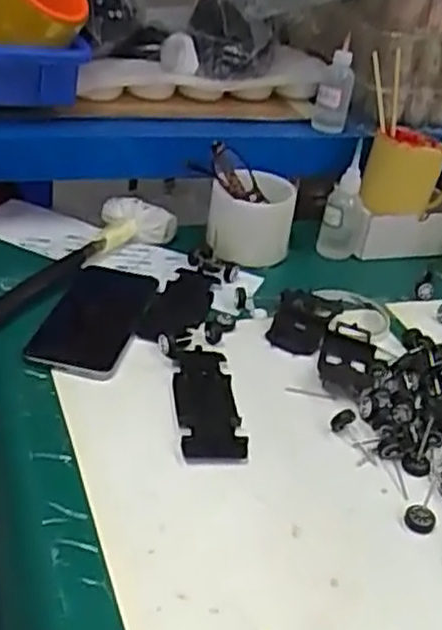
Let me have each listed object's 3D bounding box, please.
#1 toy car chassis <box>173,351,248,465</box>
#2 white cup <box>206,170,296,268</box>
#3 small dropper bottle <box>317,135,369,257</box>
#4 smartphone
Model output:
[{"bbox_3d":[-0.012,0.067,0.592,0.046,0.008,0.126,2,32,-11],"label":"toy car chassis"},{"bbox_3d":[0.032,-0.107,0.814,0.088,0.072,0.086,9,32,1],"label":"white cup"},{"bbox_3d":[0.139,-0.118,0.837,0.050,0.119,0.027,13,33,10],"label":"small dropper bottle"},{"bbox_3d":[-0.110,-0.004,0.675,0.076,0.011,0.169,11,32,4],"label":"smartphone"}]

